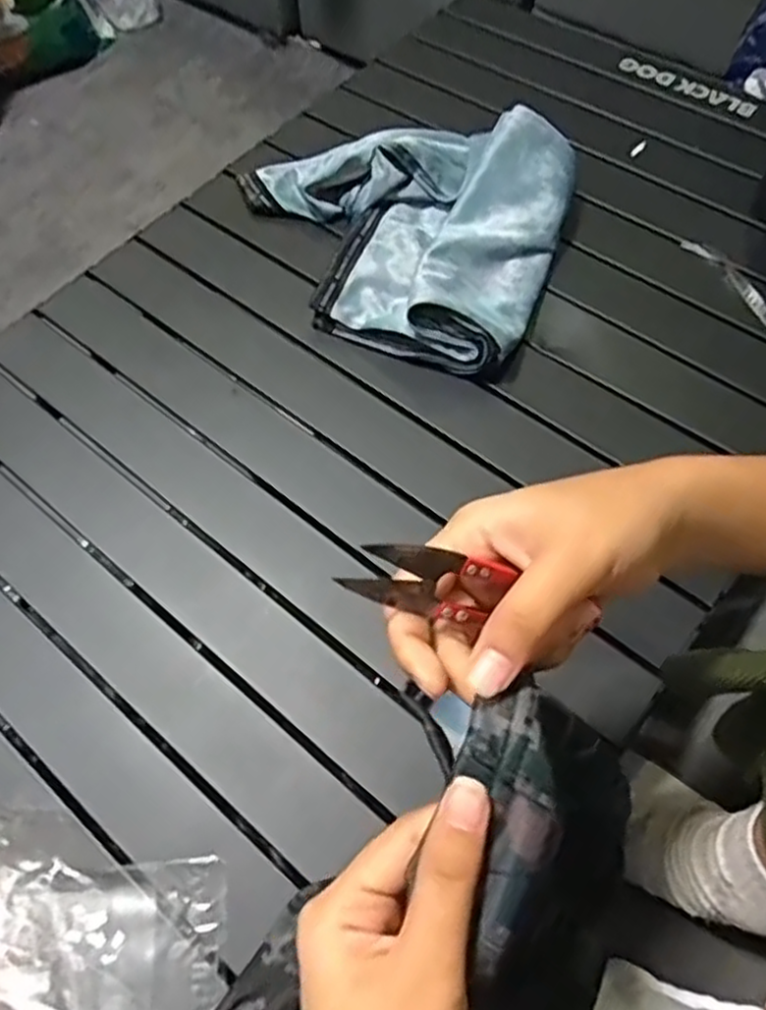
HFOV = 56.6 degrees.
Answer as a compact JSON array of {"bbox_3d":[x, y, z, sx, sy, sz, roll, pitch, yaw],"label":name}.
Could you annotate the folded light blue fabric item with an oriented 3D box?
[{"bbox_3d":[-0.001,-0.249,0.619,0.299,0.070,0.231,19,64,13],"label":"folded light blue fabric item"}]

